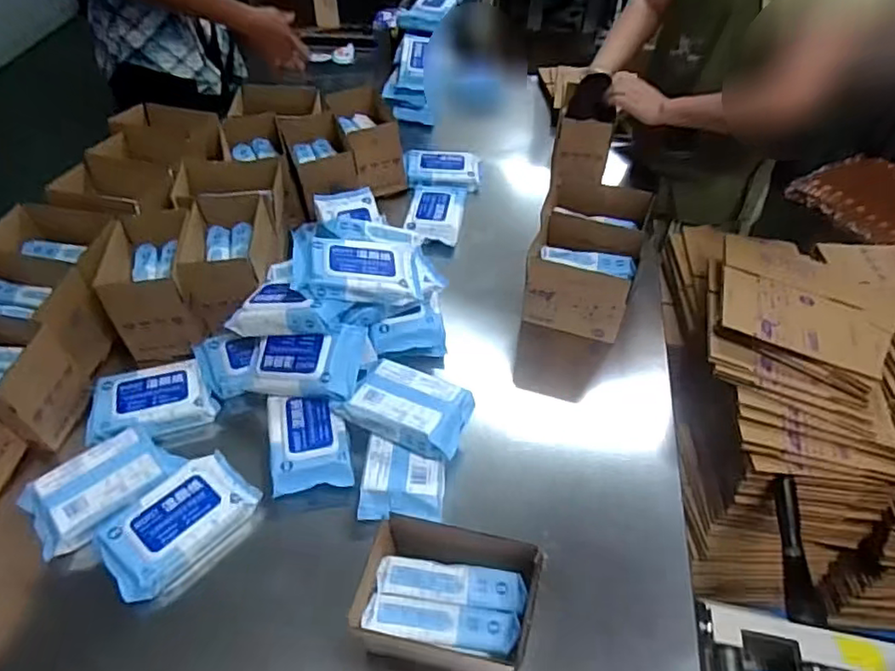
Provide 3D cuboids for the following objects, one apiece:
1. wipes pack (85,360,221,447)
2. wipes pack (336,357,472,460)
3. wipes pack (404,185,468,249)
[{"bbox_3d":[-0.407,0.092,0.833,0.161,0.041,0.108,-15,49,-16],"label":"wipes pack"},{"bbox_3d":[-0.050,0.091,0.800,0.170,0.038,0.114,24,50,19],"label":"wipes pack"},{"bbox_3d":[-0.022,-0.237,1.179,0.102,0.030,0.180,5,47,3],"label":"wipes pack"}]

